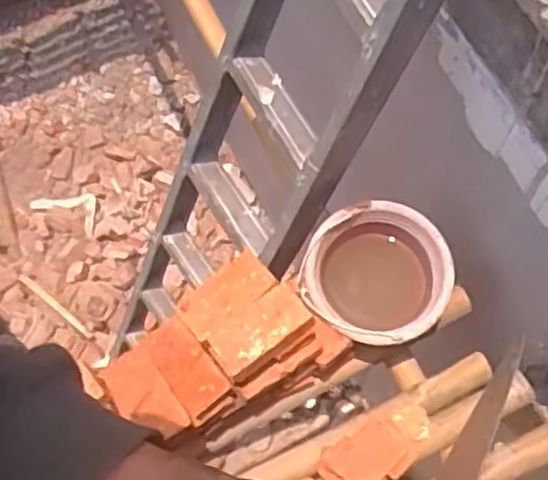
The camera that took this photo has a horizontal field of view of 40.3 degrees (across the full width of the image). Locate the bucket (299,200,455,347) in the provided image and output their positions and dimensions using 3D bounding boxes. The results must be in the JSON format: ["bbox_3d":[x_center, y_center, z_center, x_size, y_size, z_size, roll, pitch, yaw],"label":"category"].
[{"bbox_3d":[0.188,0.085,1.406,0.255,0.208,0.244,-1,69,2],"label":"bucket"}]

